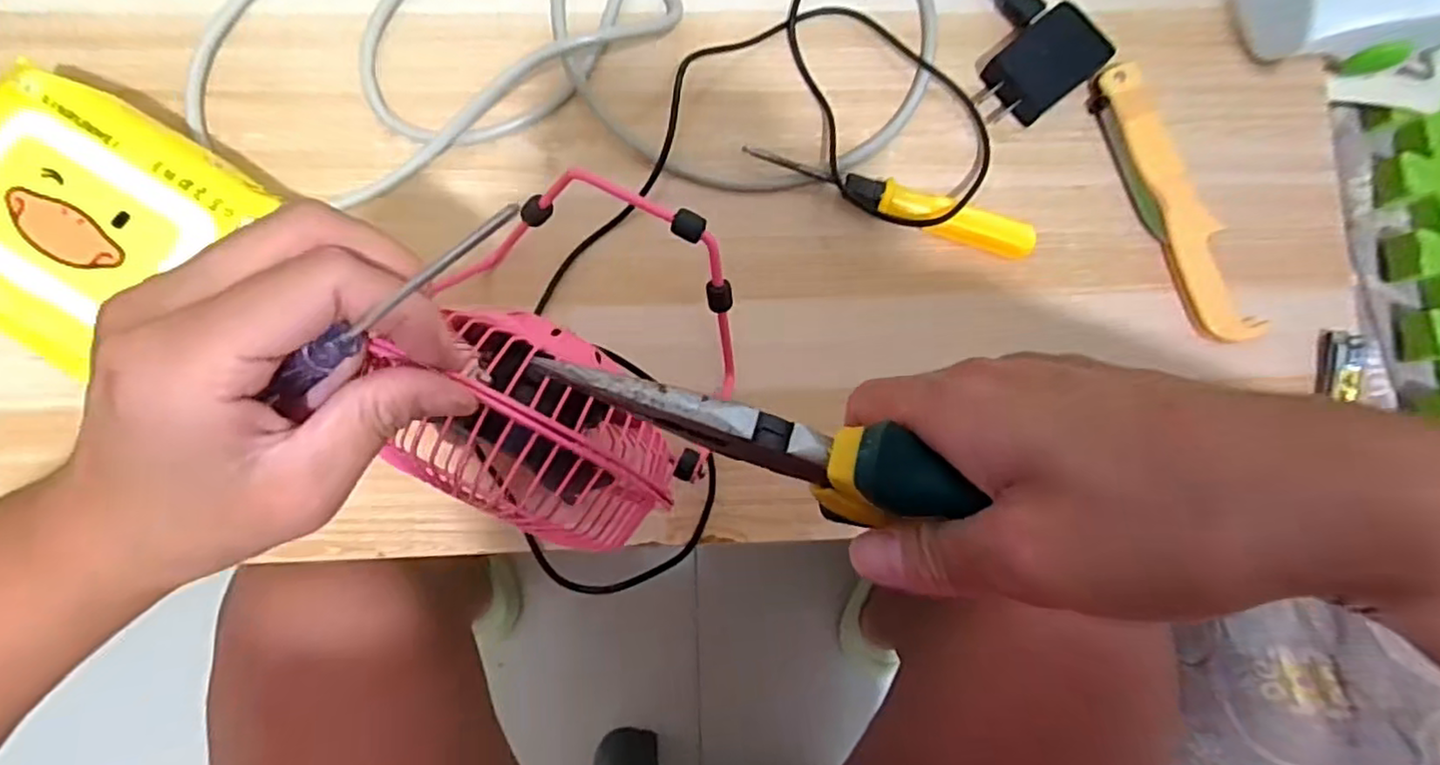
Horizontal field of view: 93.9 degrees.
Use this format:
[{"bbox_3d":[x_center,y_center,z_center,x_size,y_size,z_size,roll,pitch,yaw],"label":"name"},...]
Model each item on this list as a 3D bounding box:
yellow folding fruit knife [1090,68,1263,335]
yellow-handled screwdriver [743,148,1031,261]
[{"bbox_3d":[0.233,-0.093,0.350,0.027,0.016,0.153,-22,85,-6],"label":"yellow folding fruit knife"},{"bbox_3d":[0.086,-0.092,0.341,0.149,0.018,0.017,18,82,-1],"label":"yellow-handled screwdriver"}]

